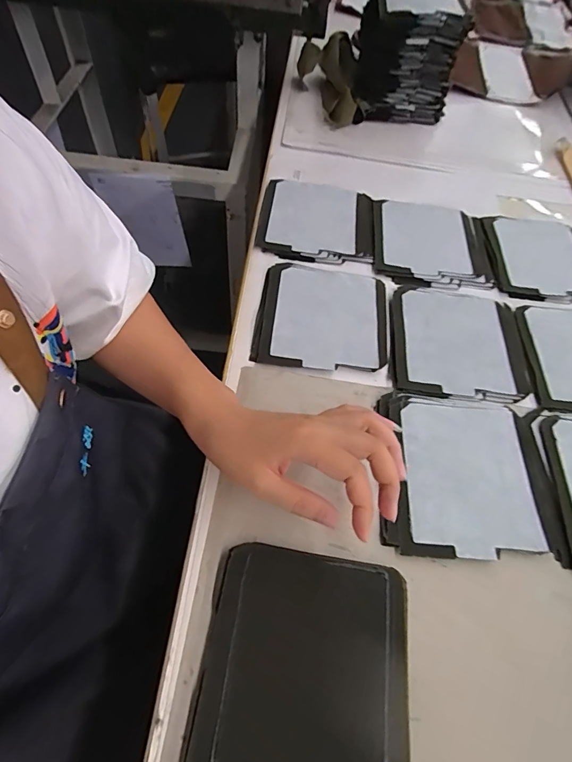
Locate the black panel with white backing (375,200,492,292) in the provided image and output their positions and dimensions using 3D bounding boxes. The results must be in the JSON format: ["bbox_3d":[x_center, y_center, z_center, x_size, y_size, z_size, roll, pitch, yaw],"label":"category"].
[{"bbox_3d":[0.179,-0.174,0.524,0.137,0.014,0.142,5,60,0],"label":"black panel with white backing"}]

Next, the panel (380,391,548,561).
[{"bbox_3d":[0.153,0.076,0.360,0.137,0.007,0.144,7,57,0],"label":"panel"}]

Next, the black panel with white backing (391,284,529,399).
[{"bbox_3d":[0.182,-0.042,0.444,0.135,0.004,0.145,10,57,2],"label":"black panel with white backing"}]

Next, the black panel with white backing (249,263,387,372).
[{"bbox_3d":[0.040,-0.071,0.445,0.132,0.008,0.138,8,57,1],"label":"black panel with white backing"}]

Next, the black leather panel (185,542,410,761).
[{"bbox_3d":[0.014,0.188,0.276,0.130,0.012,0.136,9,57,1],"label":"black leather panel"}]

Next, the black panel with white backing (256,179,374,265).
[{"bbox_3d":[0.039,-0.202,0.526,0.137,0.008,0.142,7,57,0],"label":"black panel with white backing"}]

